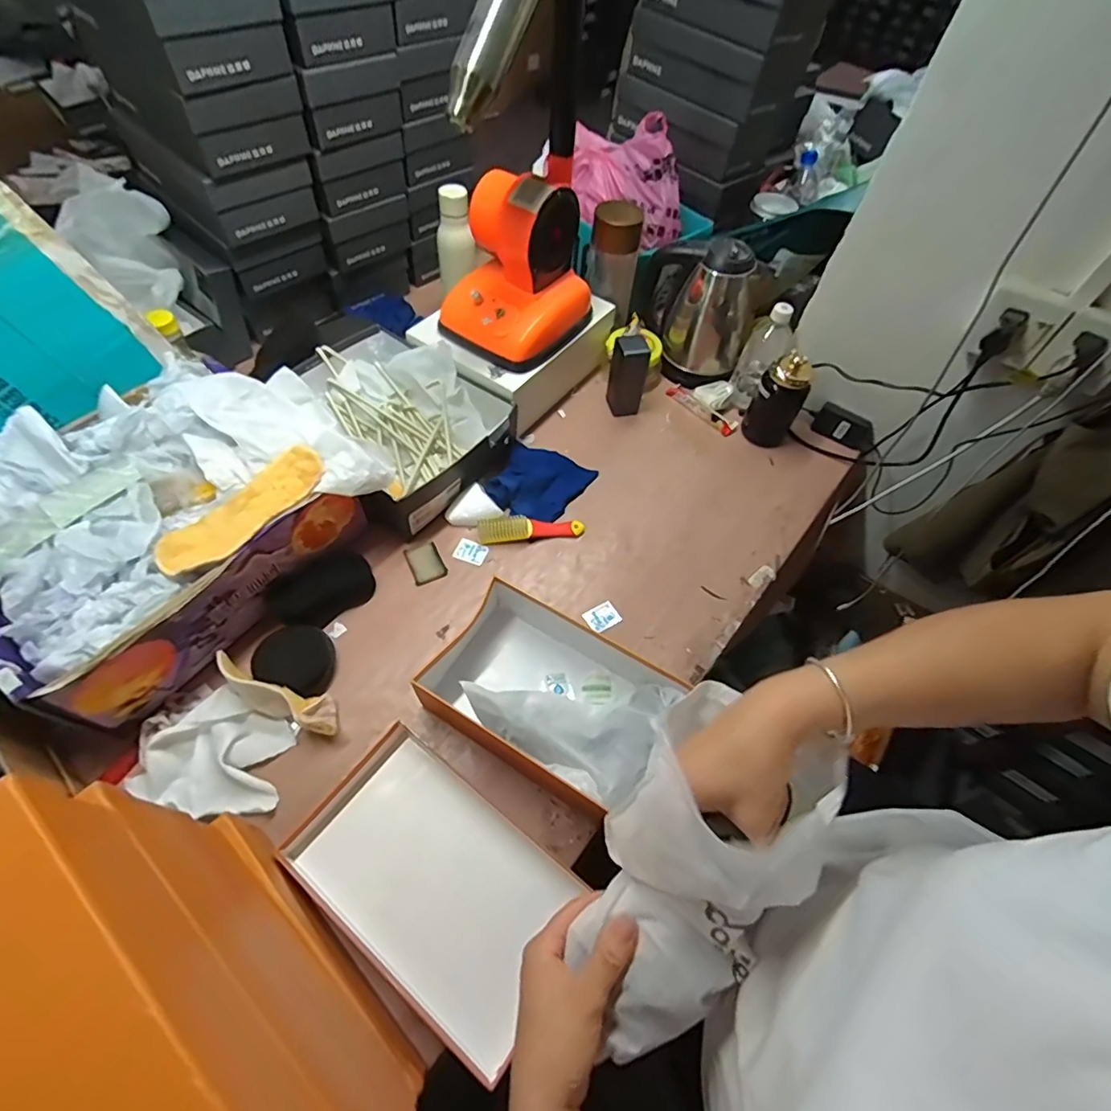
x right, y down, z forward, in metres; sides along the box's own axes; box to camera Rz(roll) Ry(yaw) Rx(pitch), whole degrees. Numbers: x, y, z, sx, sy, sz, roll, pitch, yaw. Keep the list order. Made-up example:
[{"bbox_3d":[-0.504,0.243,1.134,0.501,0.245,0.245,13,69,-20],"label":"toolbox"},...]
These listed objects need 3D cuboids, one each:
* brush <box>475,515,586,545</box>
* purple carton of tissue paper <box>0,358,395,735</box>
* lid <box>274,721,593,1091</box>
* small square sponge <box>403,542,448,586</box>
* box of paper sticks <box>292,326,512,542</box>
[{"bbox_3d":[-0.037,-0.043,0.809,0.157,0.023,0.035,-5,58,-8],"label":"brush"},{"bbox_3d":[-0.475,-0.053,0.670,0.336,0.168,0.433,35,62,16],"label":"purple carton of tissue paper"},{"bbox_3d":[-0.125,0.331,0.560,0.281,0.025,0.175,34,61,16],"label":"lid"},{"bbox_3d":[-0.185,0.011,0.772,0.047,0.005,0.059,-20,62,-16],"label":"small square sponge"},{"bbox_3d":[-0.256,-0.215,0.845,0.328,0.096,0.260,37,62,17],"label":"box of paper sticks"}]

